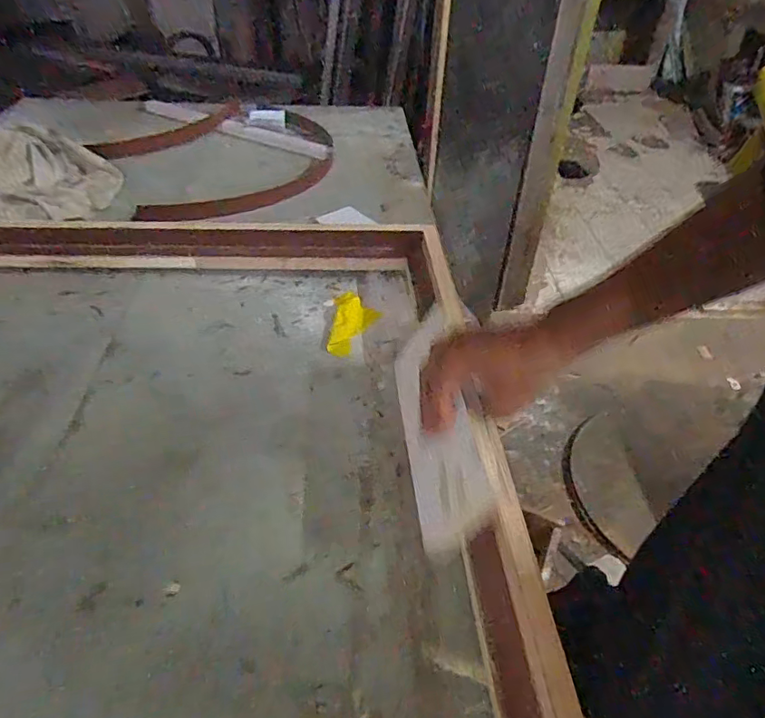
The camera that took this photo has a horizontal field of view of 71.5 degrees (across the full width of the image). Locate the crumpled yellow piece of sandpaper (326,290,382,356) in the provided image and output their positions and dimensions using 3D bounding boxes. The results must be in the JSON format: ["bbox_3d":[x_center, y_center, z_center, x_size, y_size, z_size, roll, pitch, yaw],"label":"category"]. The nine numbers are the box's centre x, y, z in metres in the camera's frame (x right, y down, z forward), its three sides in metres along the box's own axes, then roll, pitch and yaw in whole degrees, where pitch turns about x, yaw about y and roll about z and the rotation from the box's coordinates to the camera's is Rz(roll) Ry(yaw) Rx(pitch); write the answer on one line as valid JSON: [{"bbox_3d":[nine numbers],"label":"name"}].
[{"bbox_3d":[-0.035,-0.047,0.673,0.059,0.007,0.120,4,42,-1],"label":"crumpled yellow piece of sandpaper"}]

